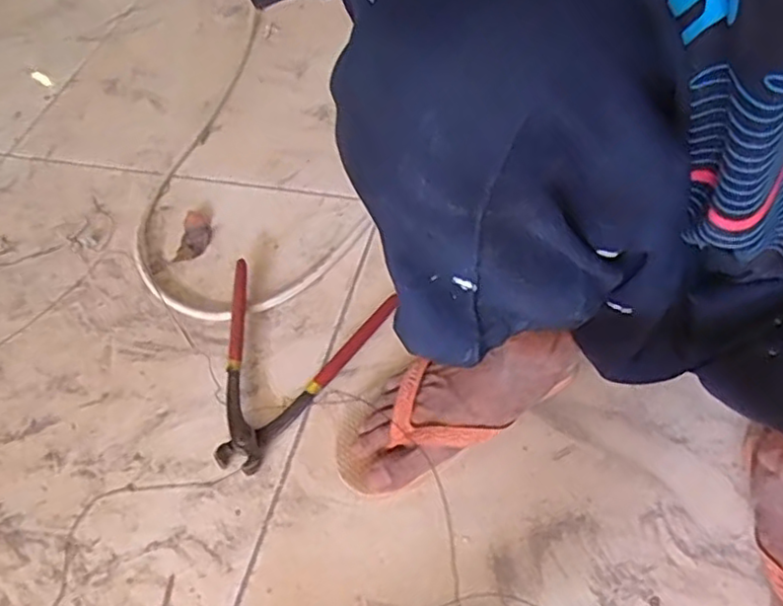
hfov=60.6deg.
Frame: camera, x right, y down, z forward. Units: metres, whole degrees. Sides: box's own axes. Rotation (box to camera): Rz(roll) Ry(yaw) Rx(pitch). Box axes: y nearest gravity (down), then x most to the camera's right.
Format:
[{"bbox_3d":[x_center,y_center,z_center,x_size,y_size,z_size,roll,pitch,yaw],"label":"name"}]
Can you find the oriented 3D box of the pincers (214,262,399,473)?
[{"bbox_3d":[-0.099,0.060,0.620,0.158,0.024,0.202,9,56,13],"label":"pincers"}]

